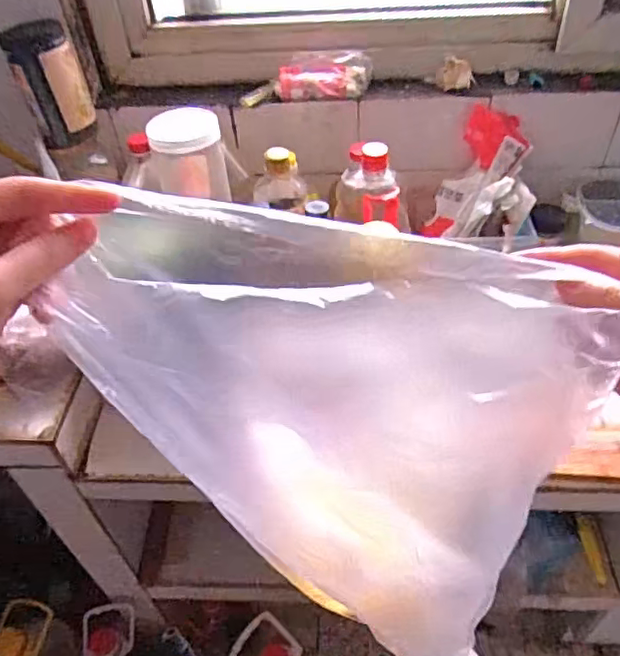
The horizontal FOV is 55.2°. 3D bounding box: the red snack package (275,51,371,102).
[{"bbox_3d":[0.020,-0.383,0.902,0.150,0.050,0.062,-9,46,-5],"label":"red snack package"}]

